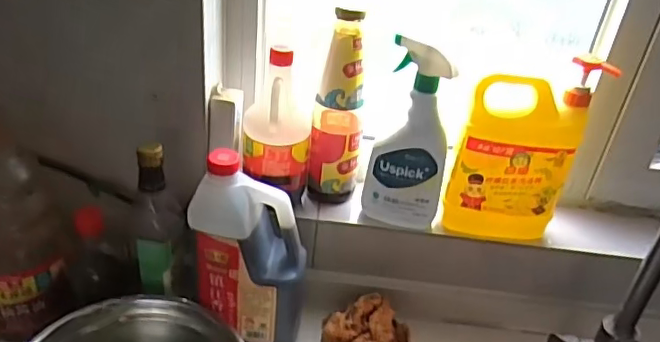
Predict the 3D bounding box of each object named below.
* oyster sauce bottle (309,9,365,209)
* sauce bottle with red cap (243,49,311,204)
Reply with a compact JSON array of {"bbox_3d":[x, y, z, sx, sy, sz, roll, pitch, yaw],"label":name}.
[{"bbox_3d":[0.015,-0.085,0.748,0.066,0.249,0.078,6,33,0],"label":"oyster sauce bottle"},{"bbox_3d":[-0.067,-0.060,0.738,0.083,0.207,0.092,4,33,-5],"label":"sauce bottle with red cap"}]

